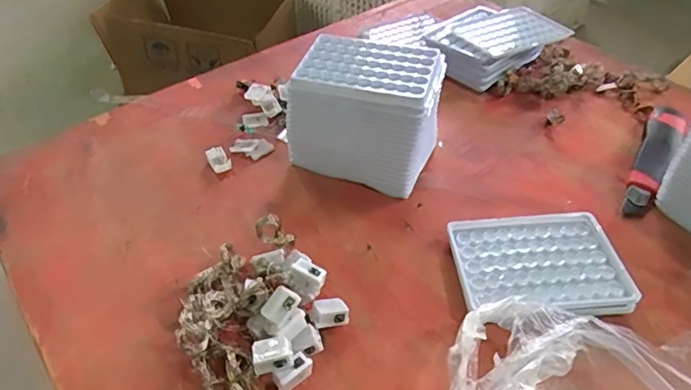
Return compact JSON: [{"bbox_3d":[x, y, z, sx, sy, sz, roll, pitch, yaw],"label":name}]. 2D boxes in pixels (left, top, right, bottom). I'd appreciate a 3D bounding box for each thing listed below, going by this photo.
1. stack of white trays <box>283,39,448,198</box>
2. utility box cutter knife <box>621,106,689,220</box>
[{"bbox_3d":[0.021,-0.079,0.507,0.128,0.107,0.093,18,48,16],"label":"stack of white trays"},{"bbox_3d":[0.316,-0.038,0.531,0.036,0.015,0.180,26,51,23],"label":"utility box cutter knife"}]

